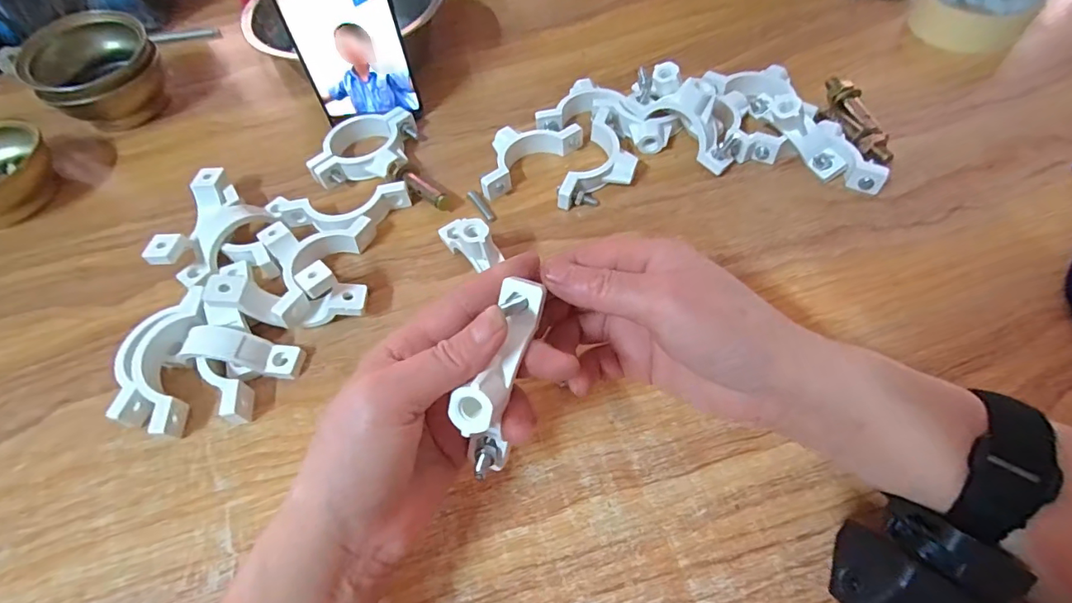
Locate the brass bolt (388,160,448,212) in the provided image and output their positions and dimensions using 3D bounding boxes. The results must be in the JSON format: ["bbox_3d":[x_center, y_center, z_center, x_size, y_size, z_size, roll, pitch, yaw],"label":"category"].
[{"bbox_3d":[-0.085,-0.085,0.374,0.056,0.016,0.019,32,65,23],"label":"brass bolt"}]

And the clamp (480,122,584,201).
[{"bbox_3d":[-0.012,-0.114,0.382,0.089,0.021,0.044,-38,62,-18],"label":"clamp"}]

